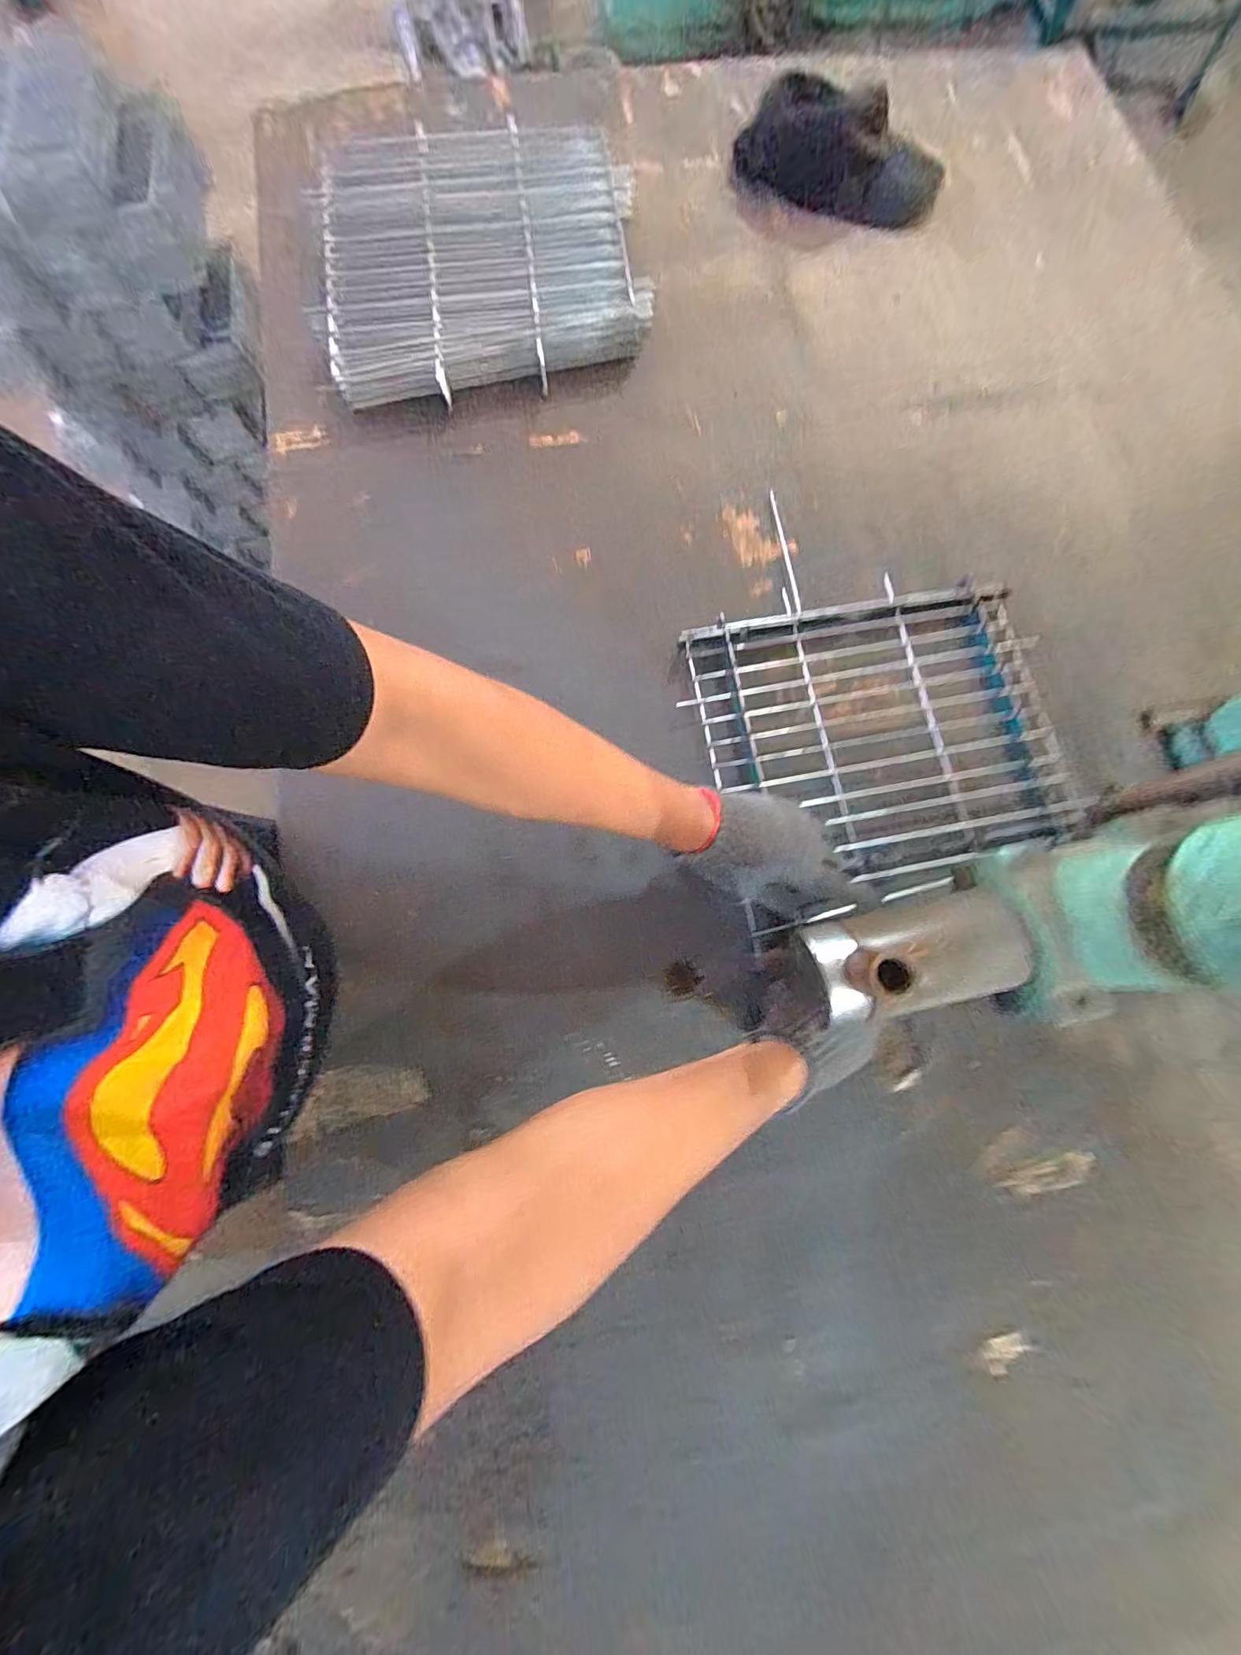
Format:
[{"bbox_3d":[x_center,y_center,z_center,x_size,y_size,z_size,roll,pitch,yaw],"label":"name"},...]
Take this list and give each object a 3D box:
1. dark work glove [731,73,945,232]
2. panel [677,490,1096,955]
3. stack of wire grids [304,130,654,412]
[{"bbox_3d":[0.280,-0.858,0.675,0.271,0.066,0.119,13,80,2],"label":"dark work glove"},{"bbox_3d":[0.261,-0.102,0.540,0.342,0.018,0.331,-15,80,-3],"label":"panel"},{"bbox_3d":[-0.177,-0.703,0.659,0.397,0.057,0.354,-12,80,-3],"label":"stack of wire grids"}]

